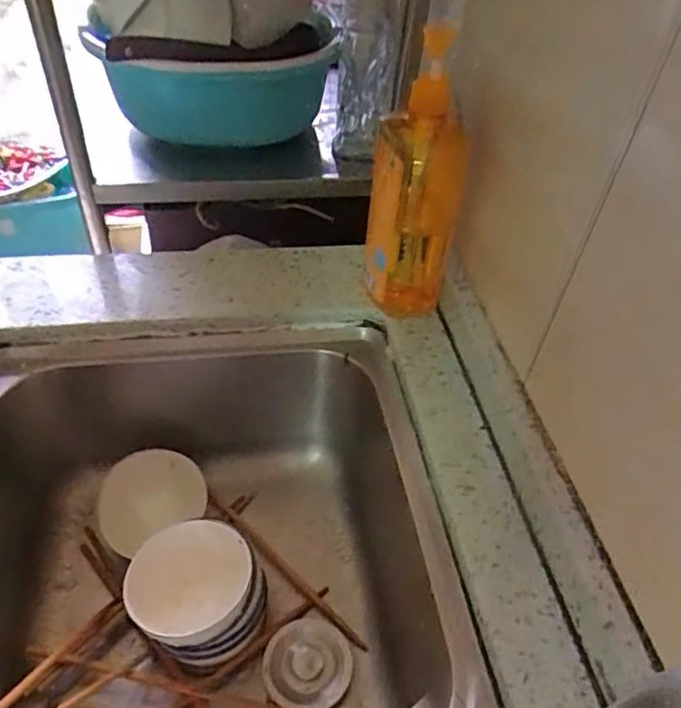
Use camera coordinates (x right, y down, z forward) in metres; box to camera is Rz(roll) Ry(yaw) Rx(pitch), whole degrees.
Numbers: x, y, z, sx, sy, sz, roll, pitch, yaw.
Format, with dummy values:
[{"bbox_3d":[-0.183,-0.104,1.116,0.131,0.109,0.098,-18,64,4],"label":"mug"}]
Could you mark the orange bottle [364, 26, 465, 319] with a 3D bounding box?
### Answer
[{"bbox_3d":[0.074,-0.166,0.596,0.093,0.248,0.094,10,45,5],"label":"orange bottle"}]

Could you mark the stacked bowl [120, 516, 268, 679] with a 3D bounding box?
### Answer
[{"bbox_3d":[-0.135,0.227,0.577,0.106,0.077,0.107,3,45,-3],"label":"stacked bowl"}]

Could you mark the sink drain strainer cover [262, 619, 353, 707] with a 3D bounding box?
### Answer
[{"bbox_3d":[-0.031,0.298,0.588,0.082,0.024,0.082,9,45,4],"label":"sink drain strainer cover"}]

